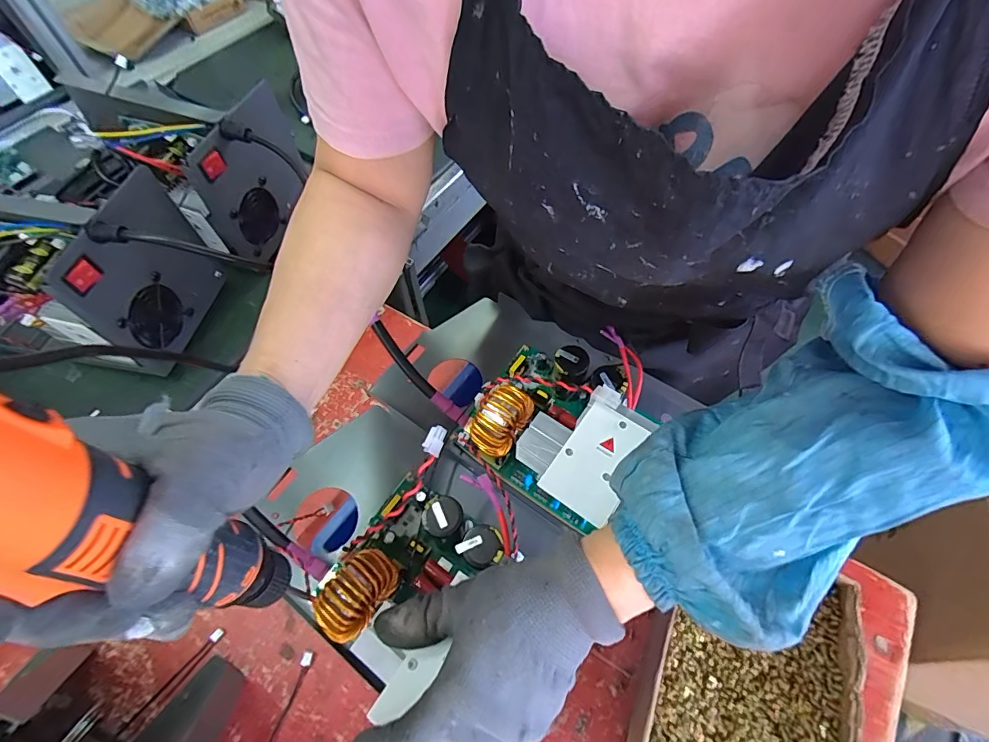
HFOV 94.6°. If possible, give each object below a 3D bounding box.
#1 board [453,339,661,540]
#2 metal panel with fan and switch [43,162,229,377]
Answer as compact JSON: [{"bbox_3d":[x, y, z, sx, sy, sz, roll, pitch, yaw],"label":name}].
[{"bbox_3d":[0.051,0.038,0.375,0.144,0.077,0.130,32,65,18],"label":"board"},{"bbox_3d":[-0.350,-0.096,0.471,0.015,0.167,0.152,10,63,2],"label":"metal panel with fan and switch"}]

